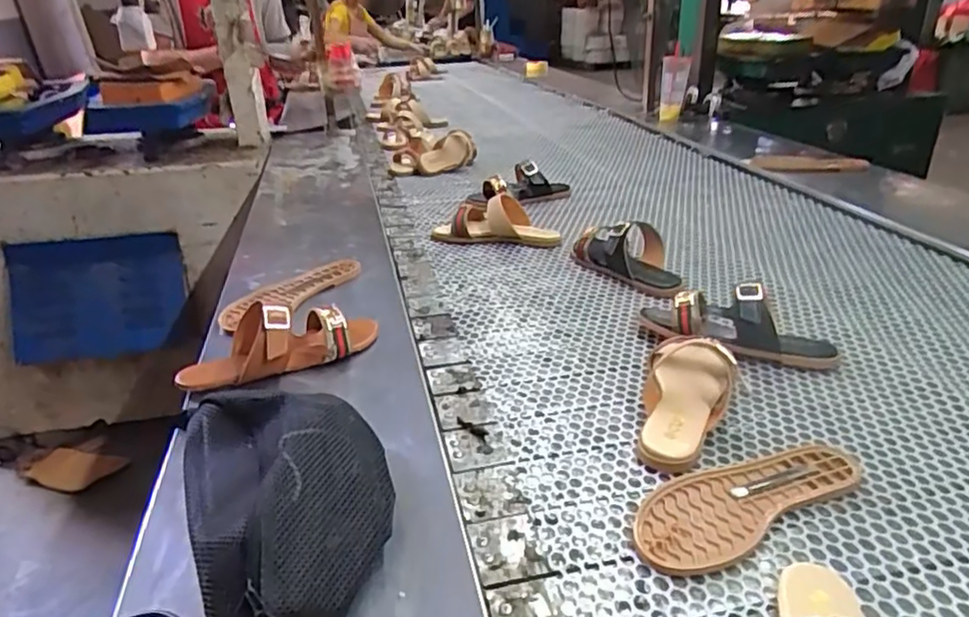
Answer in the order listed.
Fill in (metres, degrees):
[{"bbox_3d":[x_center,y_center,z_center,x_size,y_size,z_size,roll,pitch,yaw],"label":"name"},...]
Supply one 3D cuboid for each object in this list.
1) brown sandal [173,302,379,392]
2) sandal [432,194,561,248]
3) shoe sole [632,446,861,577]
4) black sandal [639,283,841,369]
[{"bbox_3d":[-0.224,0.030,0.705,0.211,0.071,0.083,-19,32,-31],"label":"brown sandal"},{"bbox_3d":[0.019,-0.157,1.140,0.229,0.069,0.090,5,27,12],"label":"sandal"},{"bbox_3d":[0.220,0.160,0.542,0.225,0.013,0.082,-16,30,-27],"label":"shoe sole"},{"bbox_3d":[0.295,0.017,0.749,0.226,0.081,0.061,10,29,22],"label":"black sandal"}]

